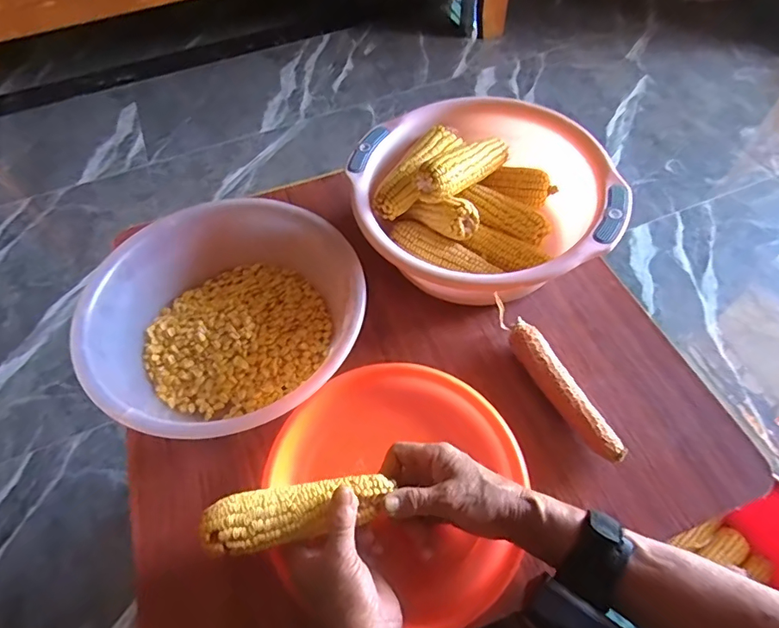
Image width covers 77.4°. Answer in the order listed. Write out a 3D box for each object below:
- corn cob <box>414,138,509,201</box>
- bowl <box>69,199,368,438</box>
[{"bbox_3d":[0.092,-0.175,0.562,0.137,0.038,0.034,-35,63,-24],"label":"corn cob"},{"bbox_3d":[-0.168,0.008,0.520,0.264,0.092,0.271,-1,57,2],"label":"bowl"}]

